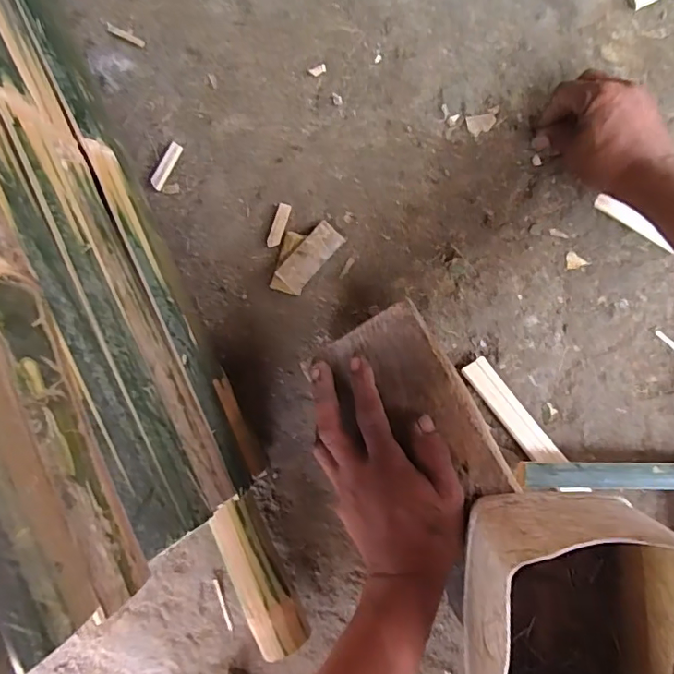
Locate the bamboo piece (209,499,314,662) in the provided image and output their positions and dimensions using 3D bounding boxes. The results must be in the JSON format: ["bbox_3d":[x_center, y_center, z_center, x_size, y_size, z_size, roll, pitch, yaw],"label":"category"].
[{"bbox_3d":[-0.071,0.213,0.461,0.037,0.029,0.137,-25,83,7],"label":"bamboo piece"}]

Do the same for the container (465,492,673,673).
[{"bbox_3d":[0.143,0.199,0.313,0.109,0.110,0.193,-4,86,9],"label":"container"}]

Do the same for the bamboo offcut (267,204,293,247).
[{"bbox_3d":[-0.059,-0.112,0.520,0.013,0.004,0.045,17,92,7],"label":"bamboo offcut"}]

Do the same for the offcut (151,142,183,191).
[{"bbox_3d":[-0.178,-0.177,0.535,0.013,0.004,0.051,30,93,7],"label":"offcut"}]

